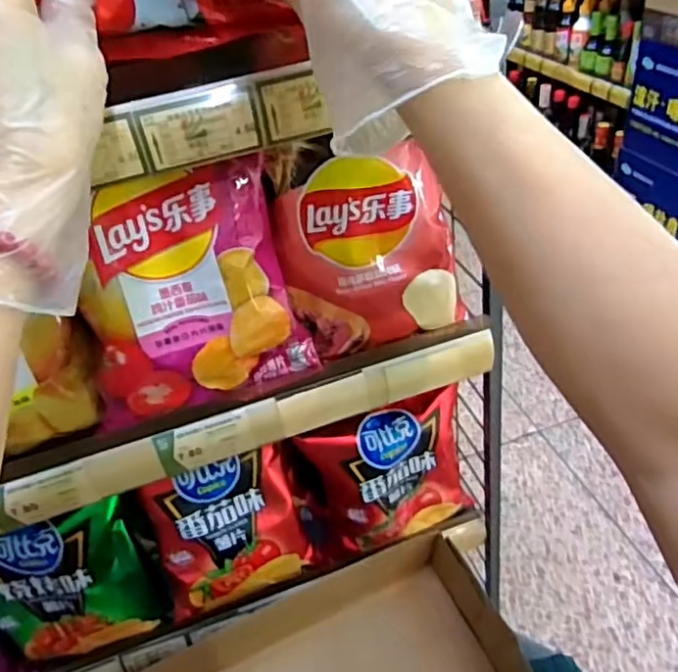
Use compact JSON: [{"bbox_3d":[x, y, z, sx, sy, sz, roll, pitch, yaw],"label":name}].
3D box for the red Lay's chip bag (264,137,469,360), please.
[{"bbox_3d":[0.020,-0.059,0.446,0.121,0.143,0.038,-7,39,1],"label":"red Lay's chip bag"}]

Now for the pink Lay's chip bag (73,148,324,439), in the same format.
[{"bbox_3d":[-0.104,-0.028,0.425,0.151,0.153,0.068,-23,41,-18],"label":"pink Lay's chip bag"}]

